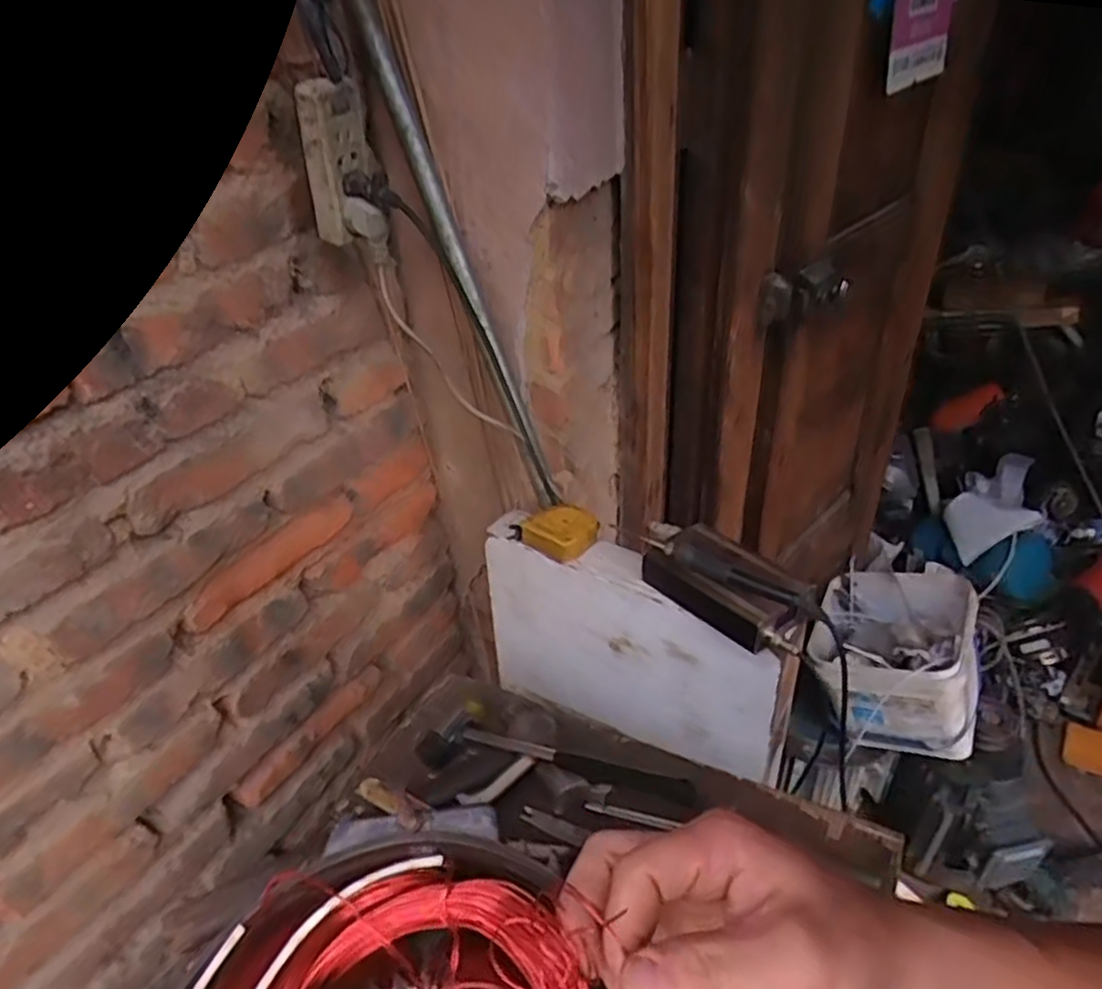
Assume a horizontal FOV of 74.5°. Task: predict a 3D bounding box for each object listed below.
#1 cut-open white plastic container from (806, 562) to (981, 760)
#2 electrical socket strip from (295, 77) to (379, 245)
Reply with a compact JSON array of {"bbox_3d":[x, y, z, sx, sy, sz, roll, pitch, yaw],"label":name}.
[{"bbox_3d":[0.562,0.268,1.184,0.255,0.203,0.231,10,37,20],"label":"cut-open white plastic container"},{"bbox_3d":[-0.184,-0.288,0.631,0.057,0.126,0.027,-11,35,-11],"label":"electrical socket strip"}]

